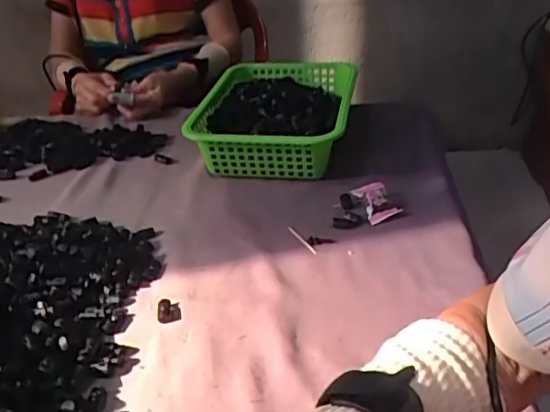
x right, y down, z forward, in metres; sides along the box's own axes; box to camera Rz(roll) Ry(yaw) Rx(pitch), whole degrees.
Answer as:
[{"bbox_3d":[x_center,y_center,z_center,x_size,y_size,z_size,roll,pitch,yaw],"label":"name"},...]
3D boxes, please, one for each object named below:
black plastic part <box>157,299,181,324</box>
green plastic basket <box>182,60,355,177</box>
[{"bbox_3d":[-0.106,0.105,0.563,0.022,0.011,0.028,-9,33,-7],"label":"black plastic part"},{"bbox_3d":[0.010,-0.138,0.862,0.205,0.086,0.321,3,33,12],"label":"green plastic basket"}]

